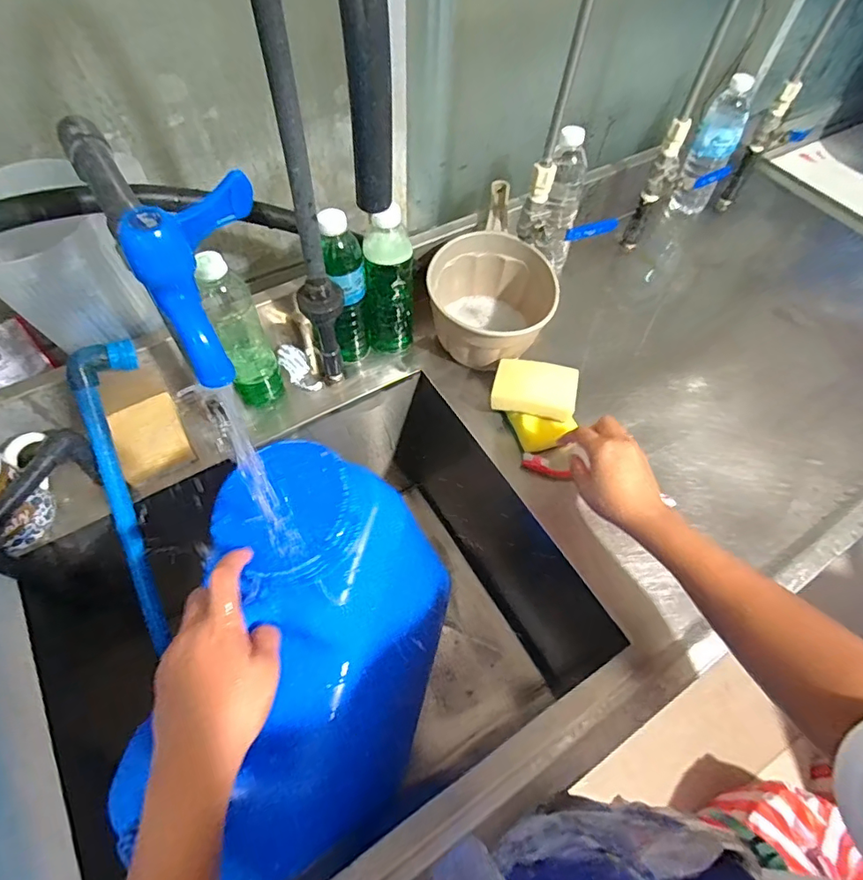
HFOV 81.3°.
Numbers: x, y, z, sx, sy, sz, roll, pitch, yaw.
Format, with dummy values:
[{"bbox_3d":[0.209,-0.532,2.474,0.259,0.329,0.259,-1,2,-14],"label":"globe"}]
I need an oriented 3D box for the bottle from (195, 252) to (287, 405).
[{"bbox_3d":[-0.225,-0.126,0.589,0.064,0.206,0.055,-20,60,-15],"label":"bottle"}]

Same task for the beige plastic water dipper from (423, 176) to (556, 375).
[{"bbox_3d":[0.088,-0.225,0.707,0.160,0.107,0.263,10,58,4],"label":"beige plastic water dipper"}]

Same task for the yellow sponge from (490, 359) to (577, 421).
[{"bbox_3d":[0.133,-0.066,0.640,0.101,0.022,0.074,12,58,5],"label":"yellow sponge"}]

